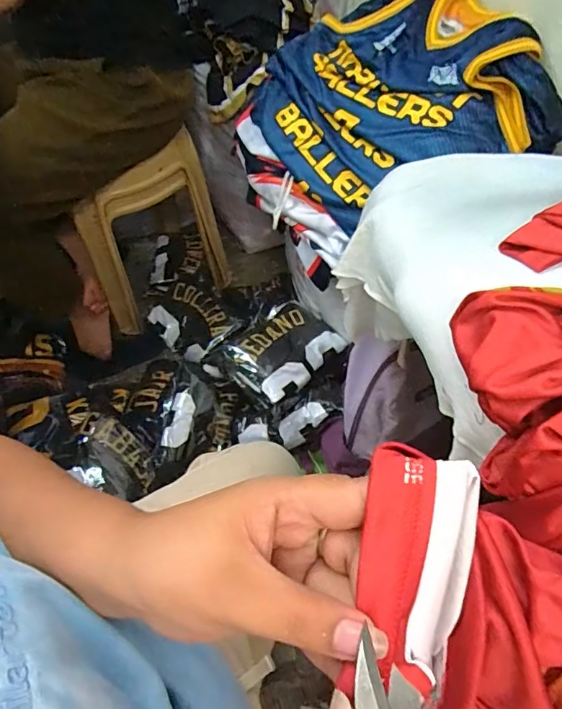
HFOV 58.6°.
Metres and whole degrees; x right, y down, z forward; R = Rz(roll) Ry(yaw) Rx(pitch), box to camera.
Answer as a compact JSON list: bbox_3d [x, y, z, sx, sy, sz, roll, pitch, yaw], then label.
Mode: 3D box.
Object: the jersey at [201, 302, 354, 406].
[{"bbox_3d":[0.002,-0.006,1.058,0.249,0.049,0.196,-37,61,-21],"label":"jersey"}]

